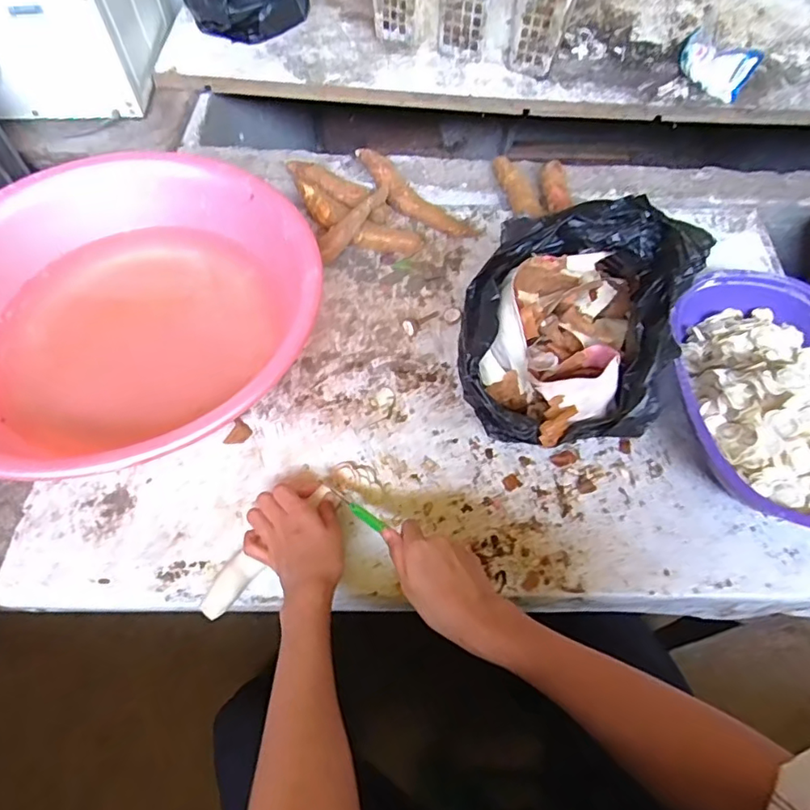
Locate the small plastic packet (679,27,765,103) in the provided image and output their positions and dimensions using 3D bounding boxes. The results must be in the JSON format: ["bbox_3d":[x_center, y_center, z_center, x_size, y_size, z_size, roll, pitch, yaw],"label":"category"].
[{"bbox_3d":[0.486,-0.537,0.860,0.047,0.071,0.125,-34,67,-18],"label":"small plastic packet"}]

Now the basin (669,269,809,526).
[{"bbox_3d":[0.390,-0.013,0.575,0.218,0.091,0.297,-10,61,-7],"label":"basin"}]

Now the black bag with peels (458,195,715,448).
[{"bbox_3d":[0.184,-0.107,0.599,0.212,0.130,0.313,20,62,10],"label":"black bag with peels"}]

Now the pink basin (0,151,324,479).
[{"bbox_3d":[-0.305,-0.098,0.619,0.410,0.137,0.373,1,61,-1],"label":"pink basin"}]

